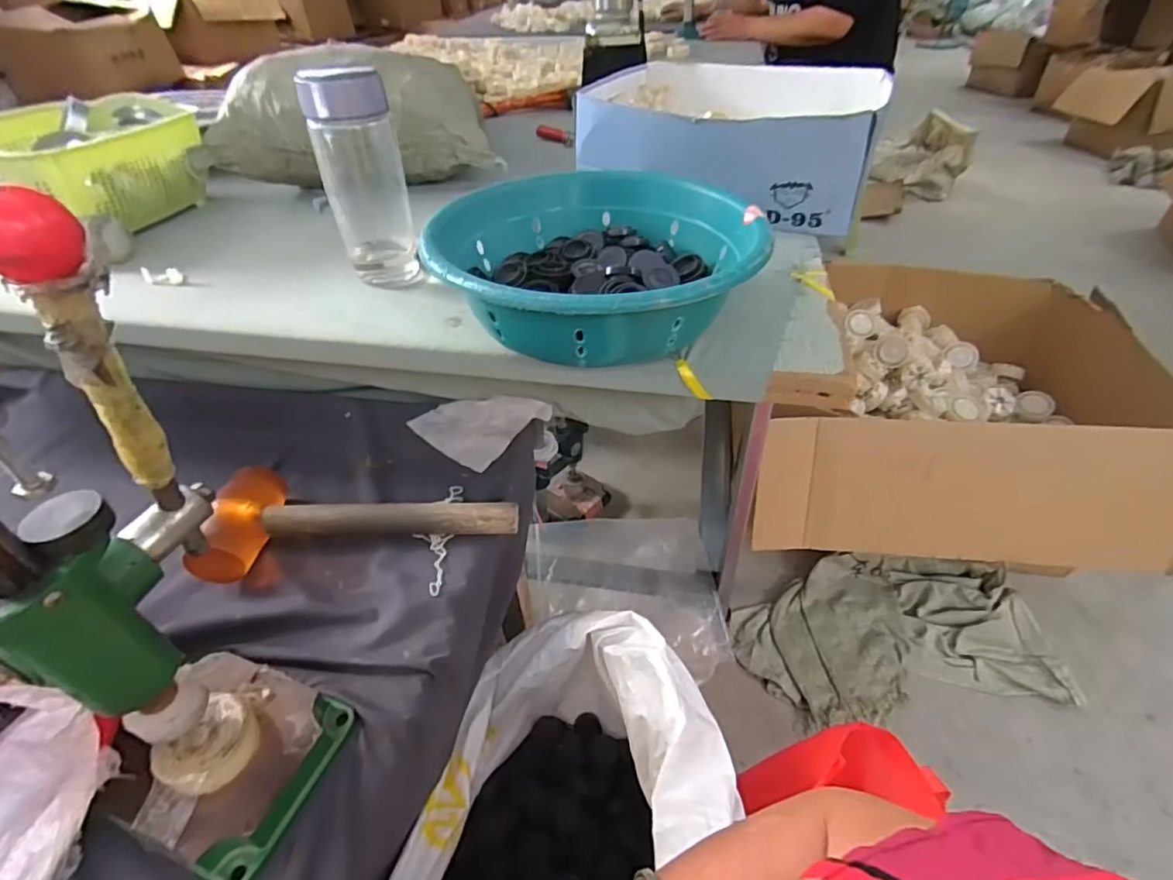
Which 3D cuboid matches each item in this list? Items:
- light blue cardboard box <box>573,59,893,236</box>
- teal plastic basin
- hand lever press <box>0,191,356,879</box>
[{"bbox_3d":[0.163,-0.378,0.703,0.346,0.107,0.273,17,44,18],"label":"light blue cardboard box"},{"bbox_3d":[0.008,-0.137,0.460,0.253,0.090,0.251,0,42,0],"label":"teal plastic basin"},{"bbox_3d":[-0.234,0.078,0.279,0.095,0.383,0.144,13,43,15],"label":"hand lever press"}]

